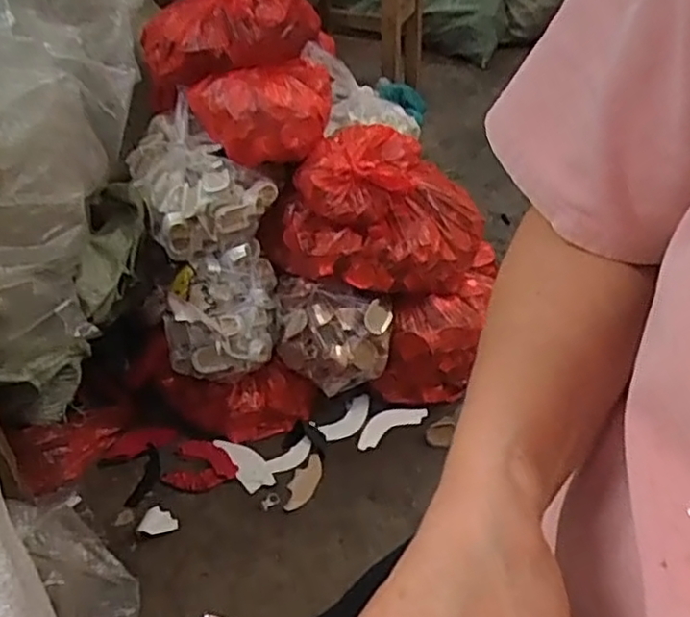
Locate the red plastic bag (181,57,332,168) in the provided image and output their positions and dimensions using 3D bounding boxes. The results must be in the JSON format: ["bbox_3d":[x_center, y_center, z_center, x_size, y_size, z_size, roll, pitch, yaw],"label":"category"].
[{"bbox_3d":[-0.109,-0.308,1.051,0.224,0.103,0.135,-18,46,-19],"label":"red plastic bag"}]

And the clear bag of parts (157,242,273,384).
[{"bbox_3d":[-0.192,0.002,1.071,0.177,0.137,0.151,-9,44,-11],"label":"clear bag of parts"}]

